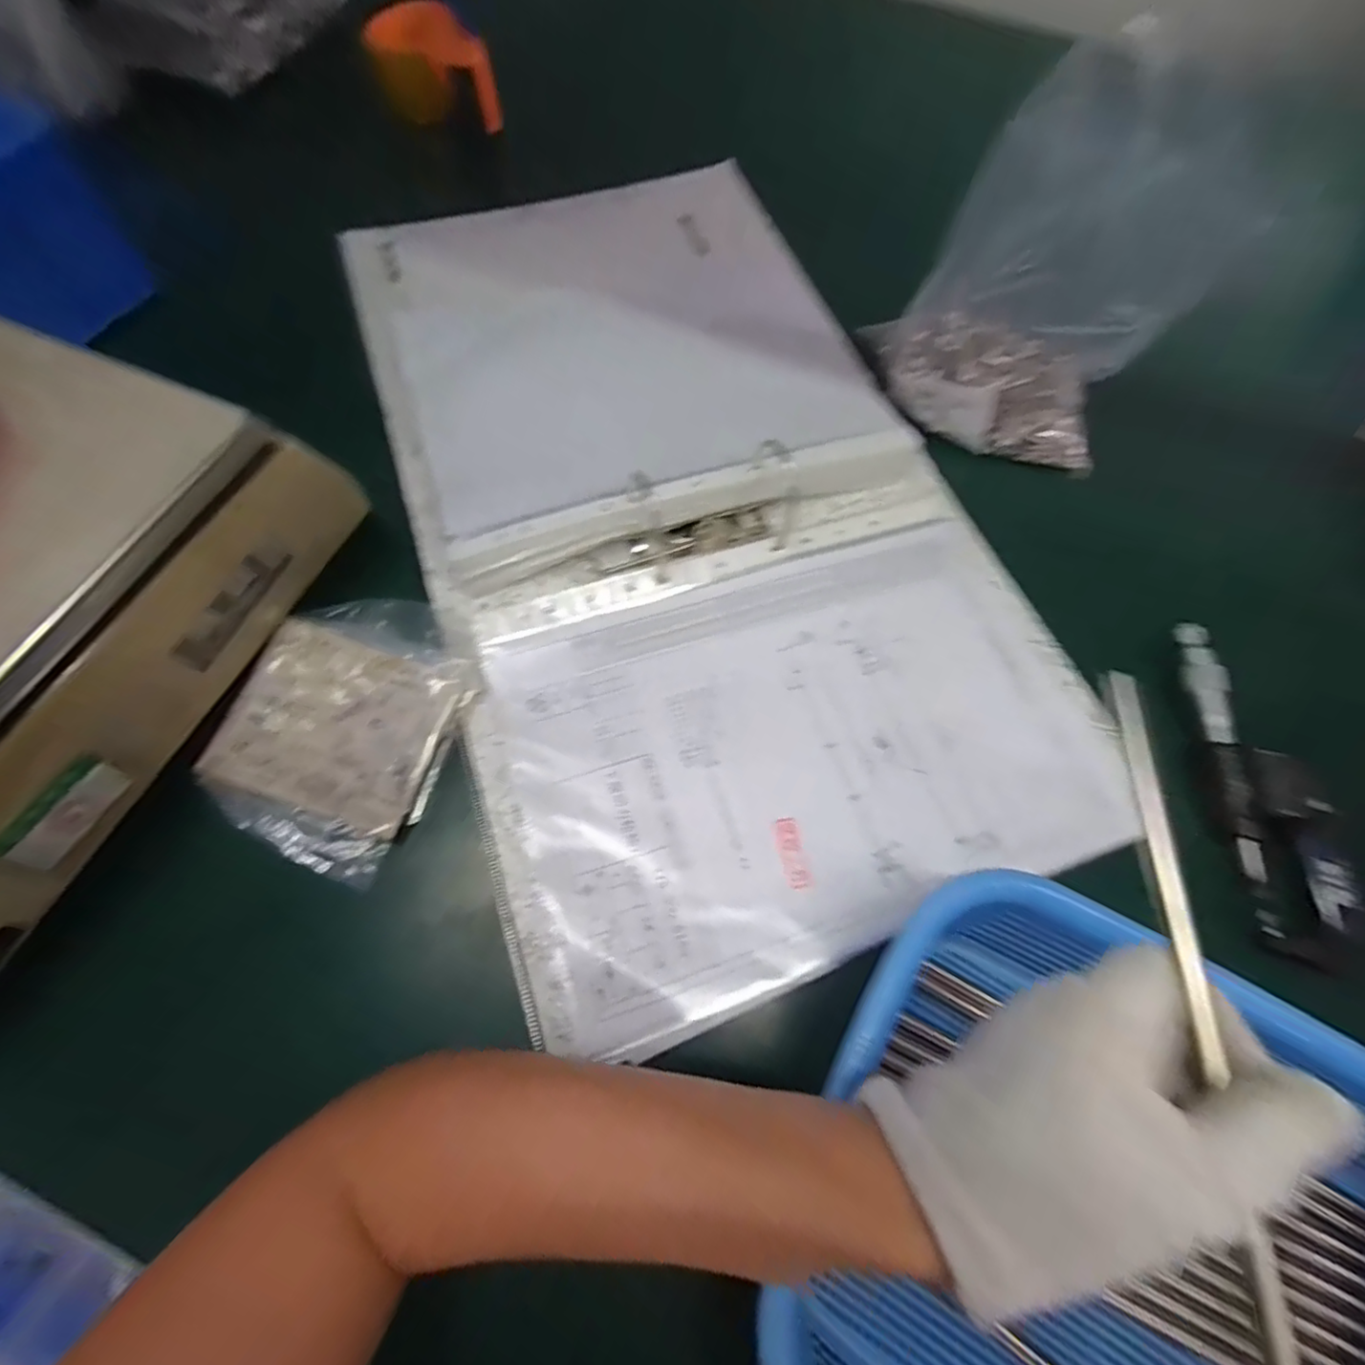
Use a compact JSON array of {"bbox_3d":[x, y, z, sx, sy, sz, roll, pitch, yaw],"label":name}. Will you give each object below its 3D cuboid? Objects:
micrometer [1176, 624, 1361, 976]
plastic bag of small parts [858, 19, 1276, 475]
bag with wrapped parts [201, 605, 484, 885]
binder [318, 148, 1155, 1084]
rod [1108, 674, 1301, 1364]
[{"bbox_3d":[0.322,0.054,0.345,0.050,0.016,0.185,3,67,-1],"label":"micrometer"},{"bbox_3d":[0.224,-0.248,0.385,0.164,0.178,0.092,29,68,9],"label":"plastic bag of small parts"},{"bbox_3d":[-0.177,0.019,0.331,0.110,0.016,0.141,19,67,6],"label":"bag with wrapped parts"},{"bbox_3d":[0.001,-0.130,0.415,0.349,0.050,0.596,-18,69,-10],"label":"binder"},{"bbox_3d":[0.155,0.105,0.186,0.006,0.007,0.230,3,68,-1],"label":"rod"}]

